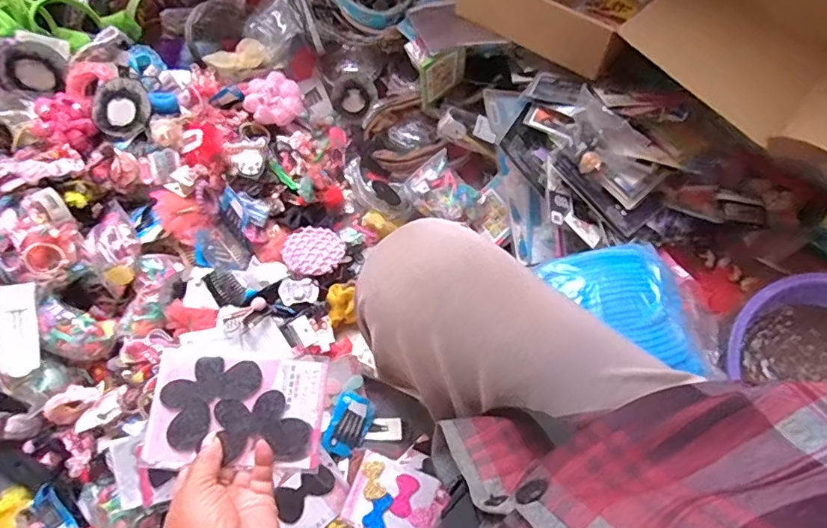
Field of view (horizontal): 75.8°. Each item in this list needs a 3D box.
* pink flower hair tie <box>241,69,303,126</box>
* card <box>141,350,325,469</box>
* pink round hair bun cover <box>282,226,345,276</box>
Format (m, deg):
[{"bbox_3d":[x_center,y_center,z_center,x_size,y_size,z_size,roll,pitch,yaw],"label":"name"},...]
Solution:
[{"bbox_3d":[-0.245,-0.288,0.922,0.094,0.031,0.089,-1,68,3],"label":"pink flower hair tie"},{"bbox_3d":[-0.147,0.122,0.454,0.137,0.013,0.093,6,77,-13],"label":"card"},{"bbox_3d":[-0.161,-0.022,0.858,0.093,0.030,0.094,-1,68,3],"label":"pink round hair bun cover"}]

